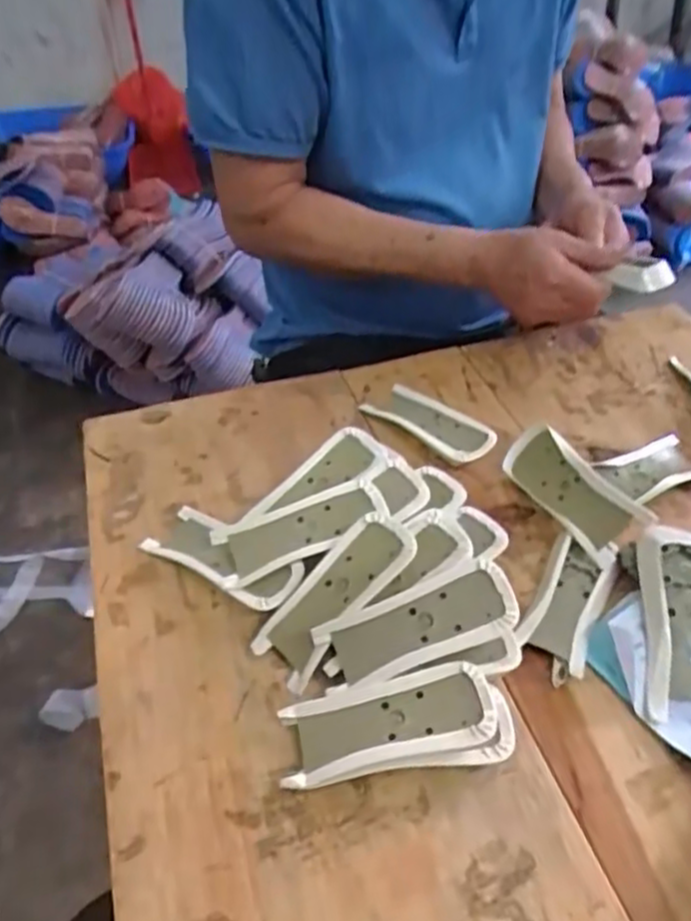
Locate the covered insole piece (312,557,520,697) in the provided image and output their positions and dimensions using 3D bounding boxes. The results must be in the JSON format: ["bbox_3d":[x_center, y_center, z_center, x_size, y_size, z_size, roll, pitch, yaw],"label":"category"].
[{"bbox_3d":[0.042,0.097,0.408,0.117,0.007,0.040,-22,67,2],"label":"covered insole piece"}]

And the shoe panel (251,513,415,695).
[{"bbox_3d":[-0.007,0.082,0.433,0.116,0.011,0.049,-46,56,-8],"label":"shoe panel"}]

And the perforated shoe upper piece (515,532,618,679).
[{"bbox_3d":[0.146,0.089,0.452,0.041,0.020,0.094,21,47,22],"label":"perforated shoe upper piece"}]

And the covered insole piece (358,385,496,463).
[{"bbox_3d":[0.072,-0.034,0.579,0.112,0.017,0.045,33,52,31],"label":"covered insole piece"}]

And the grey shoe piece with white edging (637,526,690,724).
[{"bbox_3d":[0.206,0.099,0.424,0.046,0.012,0.115,5,64,6],"label":"grey shoe piece with white edging"}]

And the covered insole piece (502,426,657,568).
[{"bbox_3d":[0.160,0.020,0.497,0.047,0.015,0.120,-49,44,14],"label":"covered insole piece"}]

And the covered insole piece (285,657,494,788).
[{"bbox_3d":[0.023,0.145,0.383,0.115,0.010,0.043,-15,43,2],"label":"covered insole piece"}]

